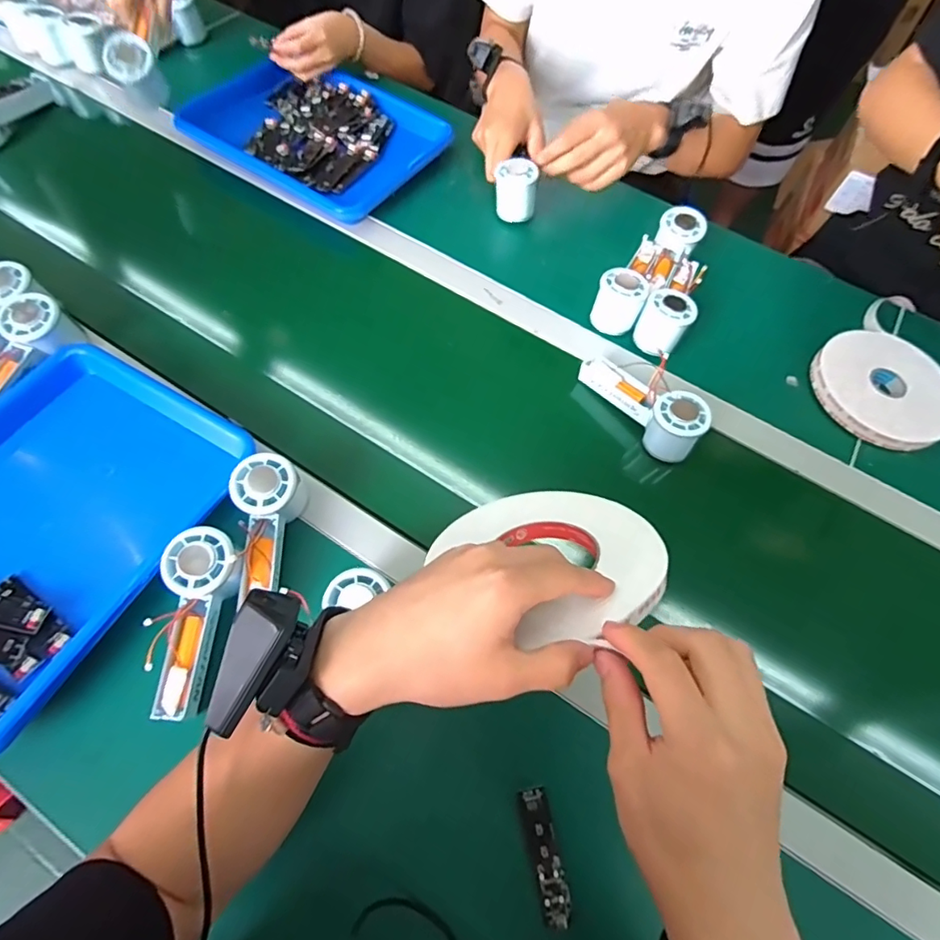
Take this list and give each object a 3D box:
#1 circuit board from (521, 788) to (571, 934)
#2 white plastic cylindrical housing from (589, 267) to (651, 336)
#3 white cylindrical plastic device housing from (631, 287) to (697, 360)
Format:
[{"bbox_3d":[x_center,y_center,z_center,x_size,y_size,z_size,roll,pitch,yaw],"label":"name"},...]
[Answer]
[{"bbox_3d":[0.060,0.302,0.411,0.022,0.007,0.091,-8,65,-7],"label":"circuit board"},{"bbox_3d":[0.182,-0.205,0.638,0.055,0.052,0.056,1,64,-3],"label":"white plastic cylindrical housing"},{"bbox_3d":[0.233,-0.177,0.628,0.055,0.059,0.062,37,68,13],"label":"white cylindrical plastic device housing"}]

